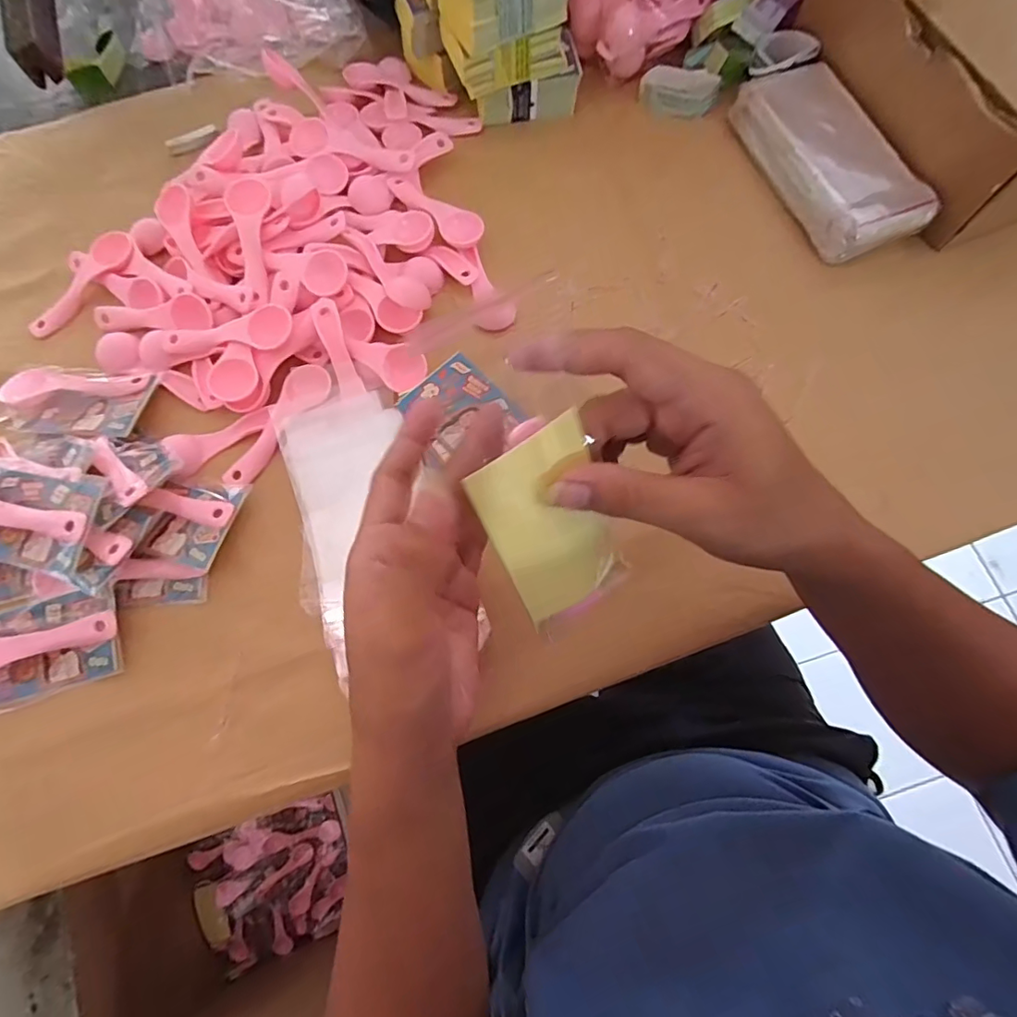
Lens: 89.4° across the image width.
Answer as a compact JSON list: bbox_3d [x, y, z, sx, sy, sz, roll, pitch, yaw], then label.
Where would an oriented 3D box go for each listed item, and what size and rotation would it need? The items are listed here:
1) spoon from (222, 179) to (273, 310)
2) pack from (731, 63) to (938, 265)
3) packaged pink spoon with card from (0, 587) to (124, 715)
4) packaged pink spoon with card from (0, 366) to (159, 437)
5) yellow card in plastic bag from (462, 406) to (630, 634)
[{"bbox_3d":[-0.206,-0.215,0.415,0.032,0.012,0.110,-10,85,-2],"label":"spoon"},{"bbox_3d":[0.276,-0.306,0.445,0.085,0.039,0.191,-19,72,-5],"label":"pack"},{"bbox_3d":[-0.316,0.094,0.340,0.113,0.017,0.063,-19,72,-5],"label":"packaged pink spoon with card"},{"bbox_3d":[-0.336,-0.085,0.400,0.111,0.019,0.061,7,72,4],"label":"packaged pink spoon with card"},{"bbox_3d":[0.022,0.012,0.242,0.056,0.102,0.006,-32,36,-12],"label":"yellow card in plastic bag"}]

